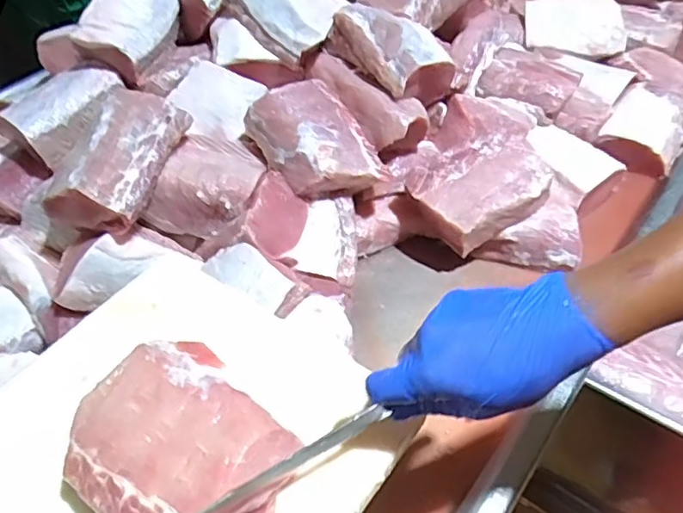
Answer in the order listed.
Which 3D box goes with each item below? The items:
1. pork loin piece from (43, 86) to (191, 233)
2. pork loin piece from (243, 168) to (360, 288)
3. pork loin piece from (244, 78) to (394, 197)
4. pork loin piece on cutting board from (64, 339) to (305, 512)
[{"bbox_3d":[-0.255,-0.117,0.704,0.107,0.071,0.179,13,48,16],"label":"pork loin piece"},{"bbox_3d":[-0.059,-0.029,0.770,0.141,0.080,0.112,18,67,-20],"label":"pork loin piece"},{"bbox_3d":[-0.029,-0.144,0.782,0.134,0.075,0.166,-24,74,-32],"label":"pork loin piece"},{"bbox_3d":[-0.113,0.138,0.420,0.159,0.049,0.124,31,55,29],"label":"pork loin piece on cutting board"}]

